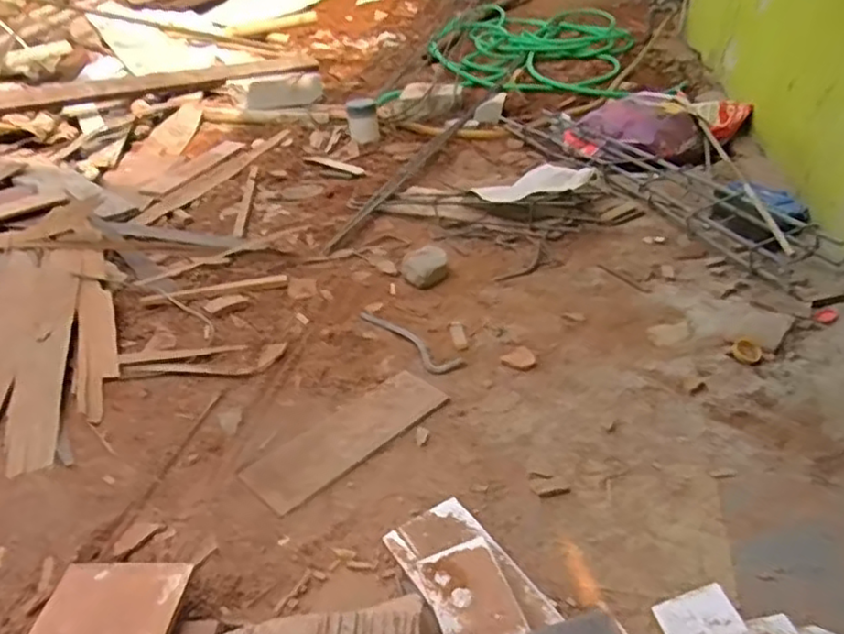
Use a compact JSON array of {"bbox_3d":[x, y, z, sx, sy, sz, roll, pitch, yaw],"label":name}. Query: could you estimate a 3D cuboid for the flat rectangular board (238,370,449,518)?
[{"bbox_3d":[-0.097,0.159,0.894,0.096,0.014,0.295,26,44,37],"label":"flat rectangular board"}]

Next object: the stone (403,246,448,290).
[{"bbox_3d":[0.005,-0.098,1.276,0.086,0.050,0.114,-3,33,1],"label":"stone"}]

